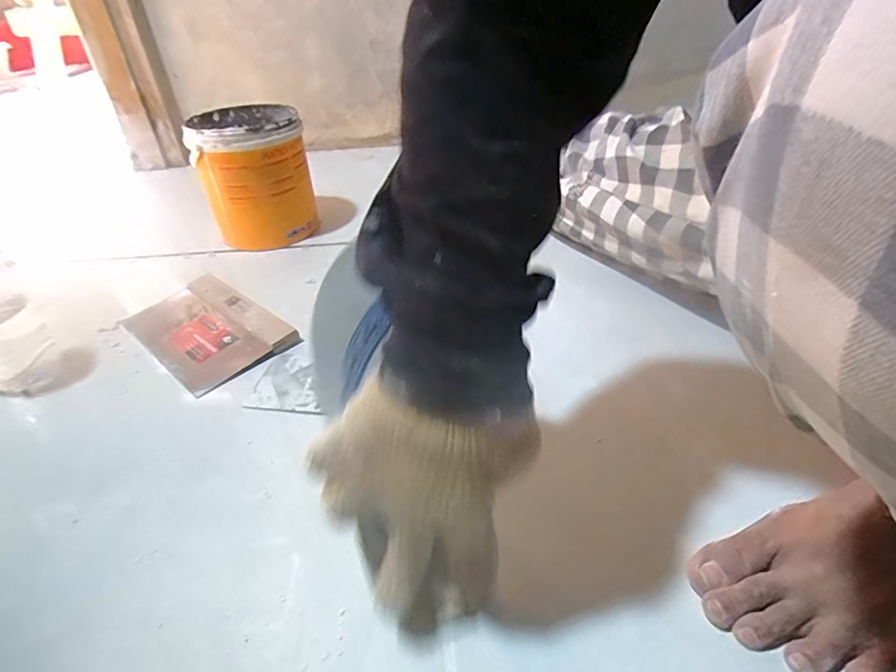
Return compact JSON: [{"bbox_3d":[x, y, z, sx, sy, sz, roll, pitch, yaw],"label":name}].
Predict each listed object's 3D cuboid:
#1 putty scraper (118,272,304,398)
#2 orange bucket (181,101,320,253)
[{"bbox_3d":[-0.274,-0.011,0.561,0.204,0.014,0.118,28,49,34],"label":"putty scraper"},{"bbox_3d":[-0.282,-0.237,0.745,0.150,0.166,0.155,-16,40,-13],"label":"orange bucket"}]

